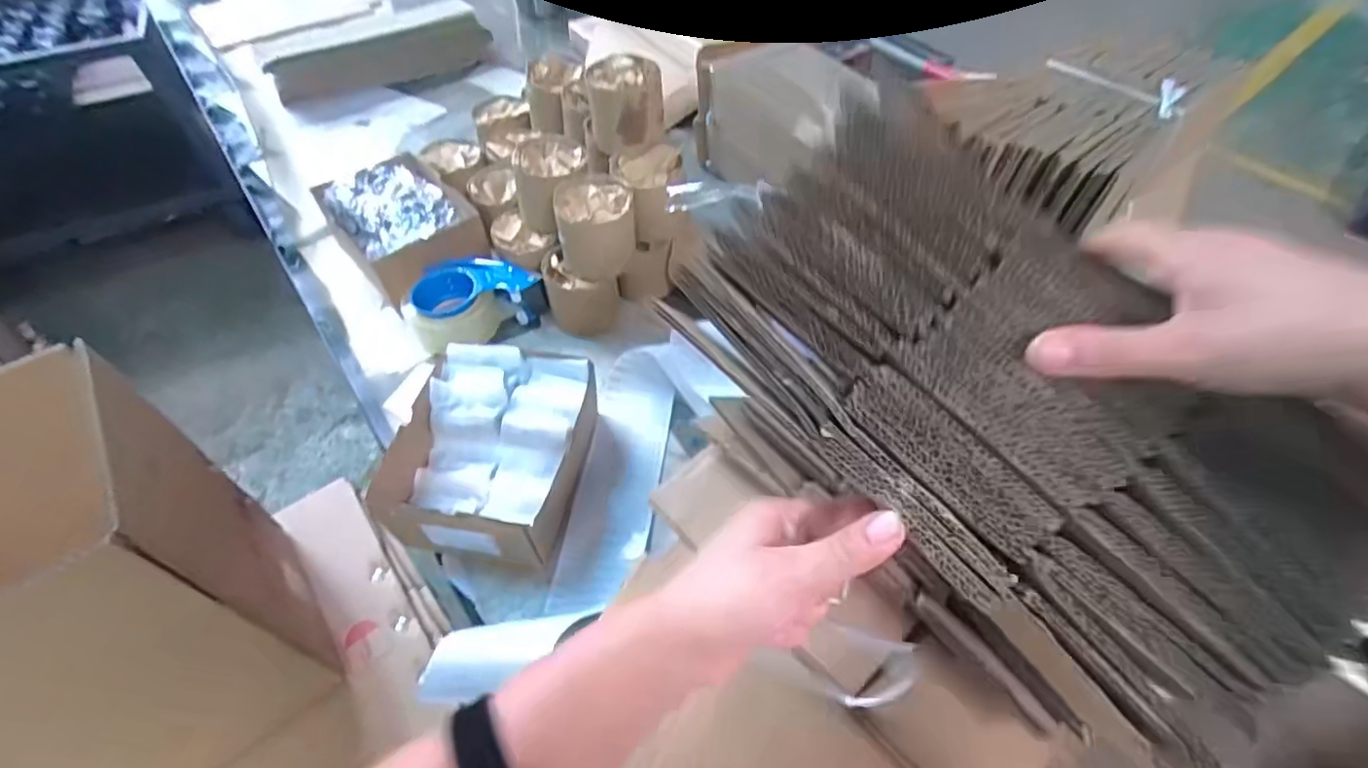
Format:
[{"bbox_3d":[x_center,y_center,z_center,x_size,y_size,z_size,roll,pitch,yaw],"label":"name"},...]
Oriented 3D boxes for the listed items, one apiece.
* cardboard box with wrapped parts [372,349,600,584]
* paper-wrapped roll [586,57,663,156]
[{"bbox_3d":[-0.189,0.068,0.620,0.168,0.085,0.204,9,53,7],"label":"cardboard box with wrapped parts"},{"bbox_3d":[-0.070,-0.338,0.738,0.085,0.073,0.088,0,52,0],"label":"paper-wrapped roll"}]

